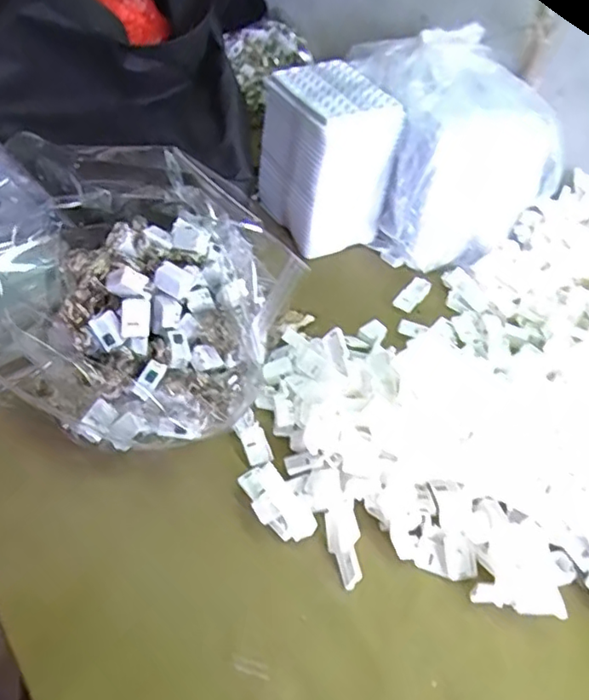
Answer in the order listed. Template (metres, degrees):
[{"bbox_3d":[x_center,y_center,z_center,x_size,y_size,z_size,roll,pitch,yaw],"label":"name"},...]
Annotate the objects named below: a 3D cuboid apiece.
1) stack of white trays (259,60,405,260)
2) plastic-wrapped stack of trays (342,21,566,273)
[{"bbox_3d":[0.032,-0.206,0.659,0.099,0.158,0.125,-13,47,-23],"label":"stack of white trays"},{"bbox_3d":[0.167,-0.214,0.658,0.167,0.196,0.175,-7,45,-15],"label":"plastic-wrapped stack of trays"}]

